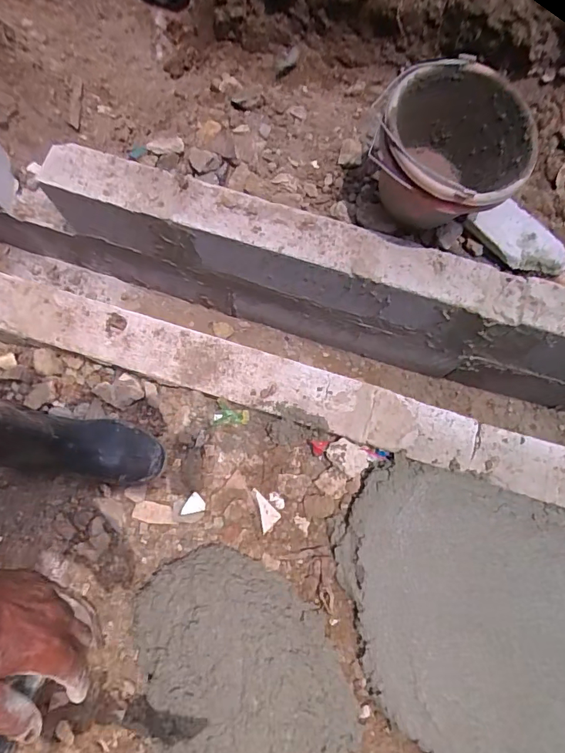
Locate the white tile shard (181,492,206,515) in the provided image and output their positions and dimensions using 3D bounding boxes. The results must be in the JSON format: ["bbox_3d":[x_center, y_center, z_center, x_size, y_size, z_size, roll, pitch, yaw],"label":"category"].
[{"bbox_3d":[-0.140,0.208,0.730,0.030,0.006,0.038,27,75,7],"label":"white tile shard"}]

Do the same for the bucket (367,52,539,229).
[{"bbox_3d":[0.285,-0.373,0.807,0.246,0.208,0.256,0,73,0],"label":"bucket"}]

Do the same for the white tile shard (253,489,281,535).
[{"bbox_3d":[-0.035,0.213,0.723,0.036,0.009,0.060,-43,78,-12],"label":"white tile shard"}]

